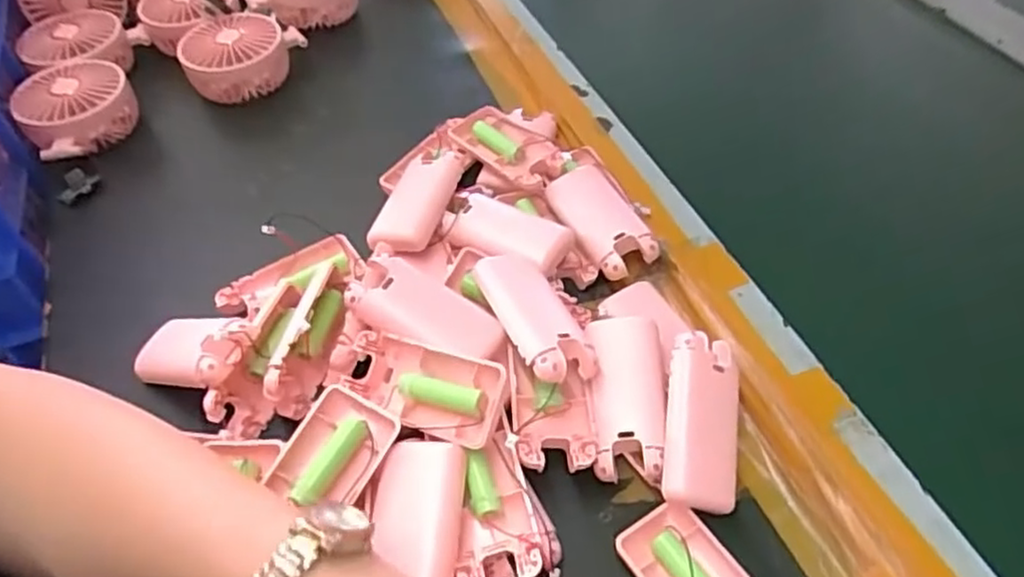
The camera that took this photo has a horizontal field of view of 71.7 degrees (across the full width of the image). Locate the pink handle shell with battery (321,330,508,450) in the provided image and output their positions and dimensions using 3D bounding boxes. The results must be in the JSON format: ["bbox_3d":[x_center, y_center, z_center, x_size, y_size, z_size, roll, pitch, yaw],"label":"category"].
[{"bbox_3d":[-0.051,0.052,0.390,0.098,0.017,0.045,17,82,27],"label":"pink handle shell with battery"}]

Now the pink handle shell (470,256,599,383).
[{"bbox_3d":[0.012,0.017,0.416,0.039,0.023,0.092,-23,53,-15],"label":"pink handle shell"}]

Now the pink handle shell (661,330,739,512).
[{"bbox_3d":[0.104,0.071,0.384,0.044,0.009,0.092,13,70,-18],"label":"pink handle shell"}]

